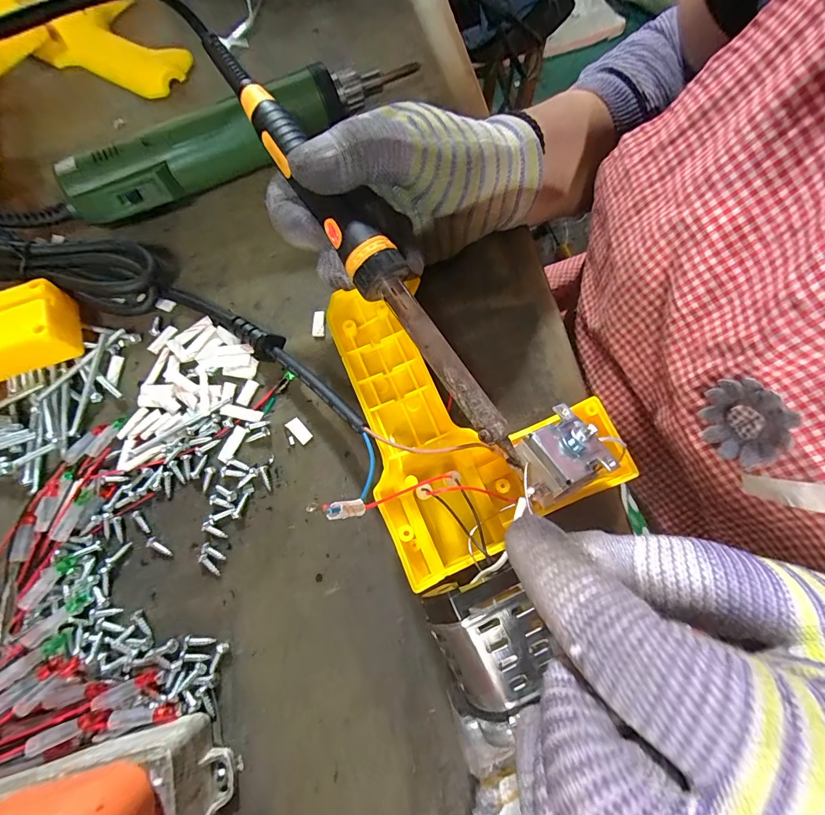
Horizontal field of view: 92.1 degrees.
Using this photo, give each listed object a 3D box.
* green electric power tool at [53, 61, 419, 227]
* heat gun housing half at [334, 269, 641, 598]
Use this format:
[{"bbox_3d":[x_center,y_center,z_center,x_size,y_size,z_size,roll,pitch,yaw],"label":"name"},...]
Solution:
[{"bbox_3d":[-0.109,-0.181,0.270,0.232,0.043,0.030,-29,74,-9],"label":"green electric power tool"},{"bbox_3d":[0.023,-0.004,0.204,0.114,0.054,0.145,-25,73,-7],"label":"heat gun housing half"}]

